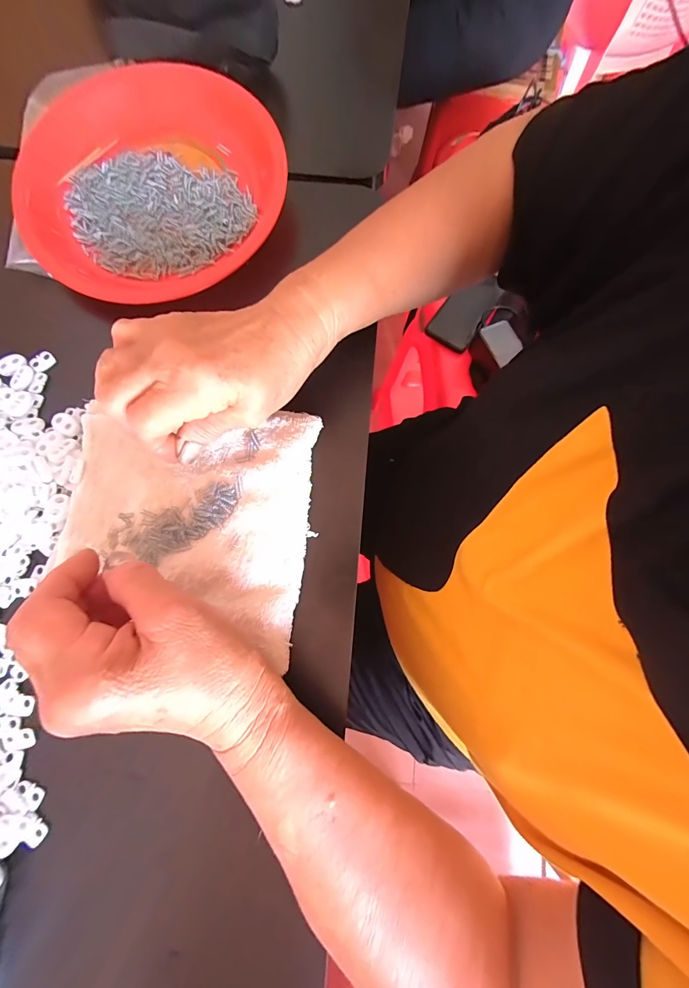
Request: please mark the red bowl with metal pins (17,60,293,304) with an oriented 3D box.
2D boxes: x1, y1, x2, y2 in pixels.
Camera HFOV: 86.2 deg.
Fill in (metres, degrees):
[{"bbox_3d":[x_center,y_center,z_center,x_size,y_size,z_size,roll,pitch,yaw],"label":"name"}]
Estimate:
[{"bbox_3d":[-0.170,-0.281,0.326,0.221,0.040,0.205,0,75,2],"label":"red bowl with metal pins"}]

